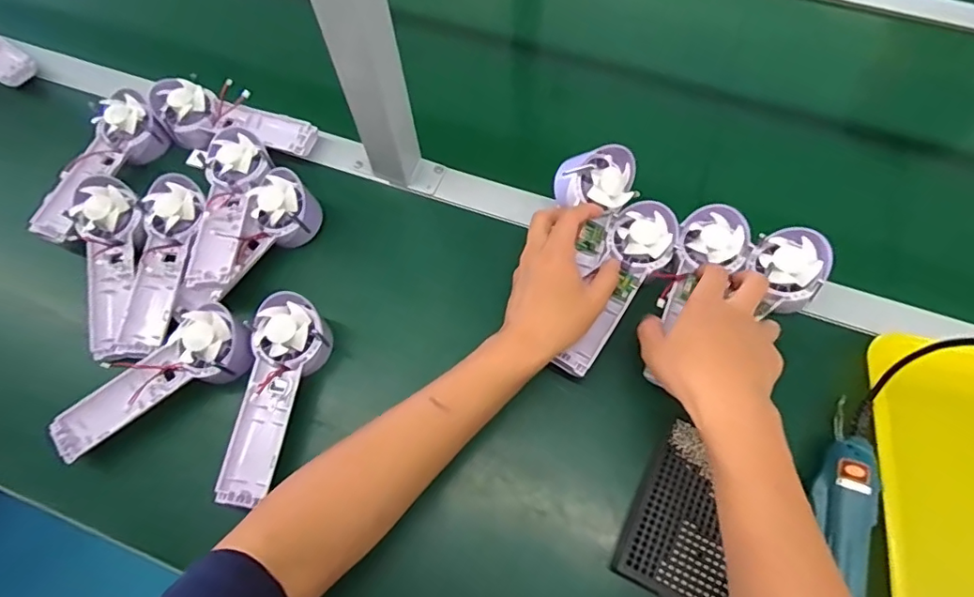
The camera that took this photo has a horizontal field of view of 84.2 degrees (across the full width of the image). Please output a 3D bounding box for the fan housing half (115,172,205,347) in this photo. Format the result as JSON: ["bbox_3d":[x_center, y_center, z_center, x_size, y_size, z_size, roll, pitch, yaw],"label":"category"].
[{"bbox_3d":[-0.308,-0.035,0.511,0.057,0.036,0.175,4,67,4],"label":"fan housing half"}]

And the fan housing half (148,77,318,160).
[{"bbox_3d":[-0.270,-0.192,0.581,0.171,0.051,0.063,8,67,6],"label":"fan housing half"}]

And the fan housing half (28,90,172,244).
[{"bbox_3d":[-0.405,-0.135,0.561,0.056,0.051,0.172,24,70,12],"label":"fan housing half"}]

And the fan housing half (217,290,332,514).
[{"bbox_3d":[-0.180,0.084,0.462,0.063,0.042,0.176,3,67,4],"label":"fan housing half"}]

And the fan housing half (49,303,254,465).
[{"bbox_3d":[-0.289,0.072,0.464,0.171,0.036,0.064,-37,70,-13],"label":"fan housing half"}]

